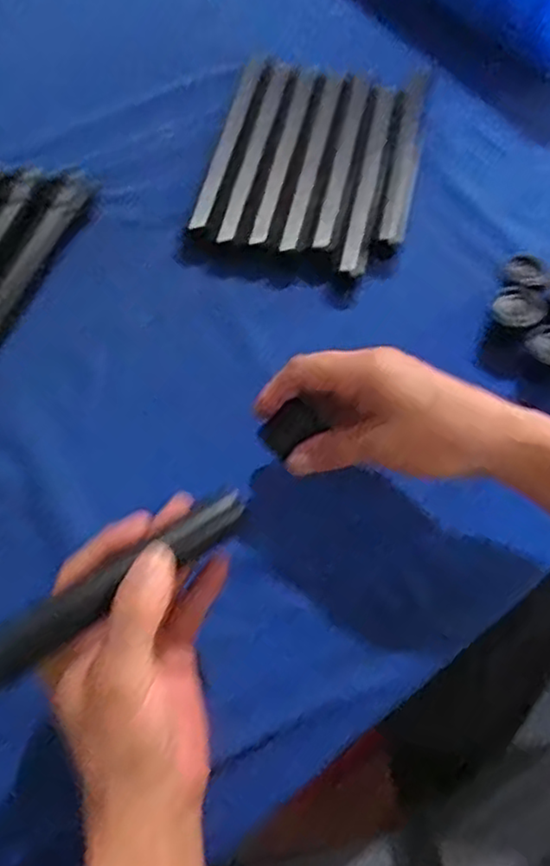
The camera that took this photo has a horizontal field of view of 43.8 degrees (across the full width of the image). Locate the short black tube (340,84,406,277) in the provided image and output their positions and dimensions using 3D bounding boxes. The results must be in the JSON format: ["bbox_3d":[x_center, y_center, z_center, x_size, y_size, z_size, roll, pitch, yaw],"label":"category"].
[{"bbox_3d":[0.083,-0.216,0.575,0.023,0.024,0.200,13,61,3],"label":"short black tube"}]

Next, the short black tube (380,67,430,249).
[{"bbox_3d":[0.116,-0.252,0.604,0.021,0.019,0.227,12,61,3],"label":"short black tube"}]

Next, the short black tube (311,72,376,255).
[{"bbox_3d":[0.062,-0.233,0.580,0.021,0.018,0.191,12,61,3],"label":"short black tube"}]

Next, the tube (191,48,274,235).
[{"bbox_3d":[-0.036,-0.252,0.590,0.029,0.029,0.200,13,61,3],"label":"tube"}]

